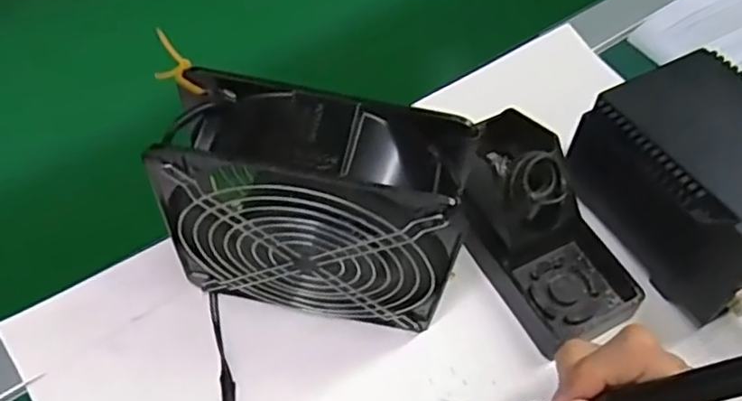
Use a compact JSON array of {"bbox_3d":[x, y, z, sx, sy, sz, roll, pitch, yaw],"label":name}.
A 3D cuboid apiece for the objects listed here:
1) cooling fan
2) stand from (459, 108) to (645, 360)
[{"bbox_3d":[-0.030,0.011,0.361,0.149,0.148,0.063,10,57,3],"label":"cooling fan"},{"bbox_3d":[0.114,0.014,0.417,0.077,0.092,0.139,-23,61,-17],"label":"stand"}]

